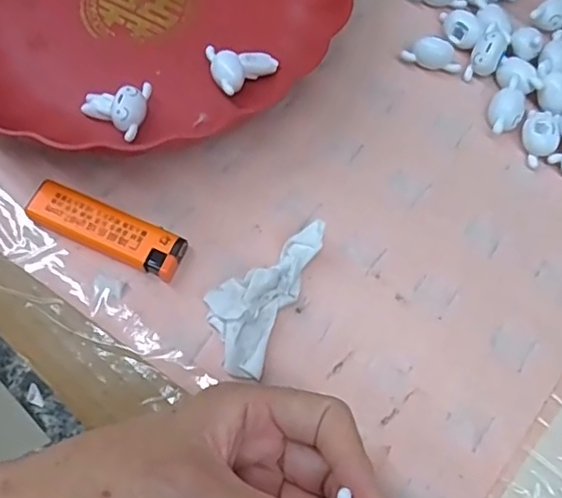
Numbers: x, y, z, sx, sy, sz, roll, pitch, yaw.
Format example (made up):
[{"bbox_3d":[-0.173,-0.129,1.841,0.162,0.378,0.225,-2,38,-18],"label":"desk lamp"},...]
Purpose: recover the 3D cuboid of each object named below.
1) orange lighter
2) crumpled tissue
[{"bbox_3d":[-0.087,-0.009,0.299,0.079,0.016,0.023,24,70,5],"label":"orange lighter"},{"bbox_3d":[-0.011,0.020,0.289,0.037,0.019,0.080,25,71,6],"label":"crumpled tissue"}]

